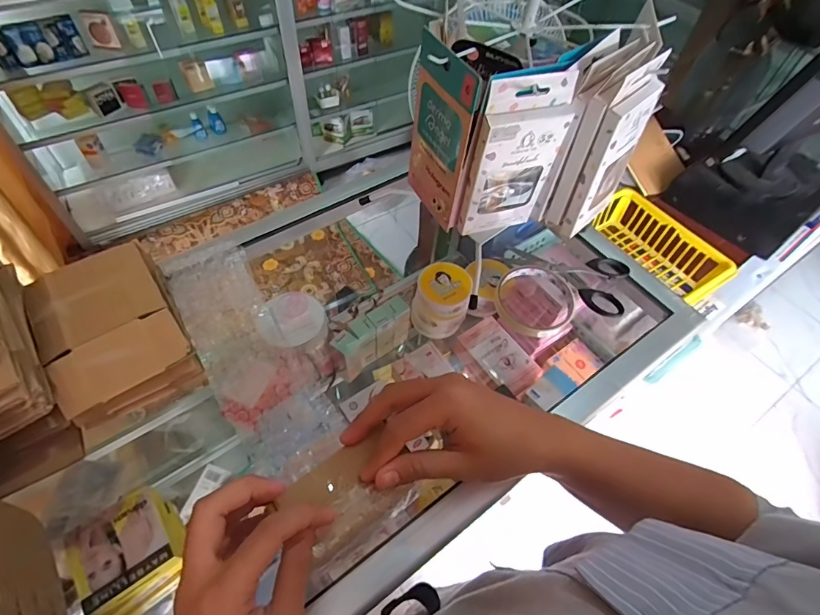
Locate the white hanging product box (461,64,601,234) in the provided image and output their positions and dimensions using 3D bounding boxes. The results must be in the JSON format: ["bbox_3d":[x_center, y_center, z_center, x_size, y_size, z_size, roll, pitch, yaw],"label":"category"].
[{"bbox_3d":[0.090,-0.120,0.354,0.083,0.137,0.022,-11,57,-12],"label":"white hanging product box"}]

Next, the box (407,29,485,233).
[{"bbox_3d":[0.024,-0.141,0.363,0.020,0.138,0.076,-14,57,-14],"label":"box"}]

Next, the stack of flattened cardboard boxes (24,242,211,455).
[{"bbox_3d":[-0.261,0.021,0.387,0.104,0.057,0.142,-26,61,-20],"label":"stack of flattened cardboard boxes"}]

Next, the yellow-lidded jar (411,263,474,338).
[{"bbox_3d":[0.049,-0.009,0.688,0.081,0.095,0.077,2,55,-3],"label":"yellow-lidded jar"}]

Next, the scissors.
[{"bbox_3d":[0.173,-0.041,0.504,0.144,0.019,0.081,20,56,10],"label":"scissors"}]

